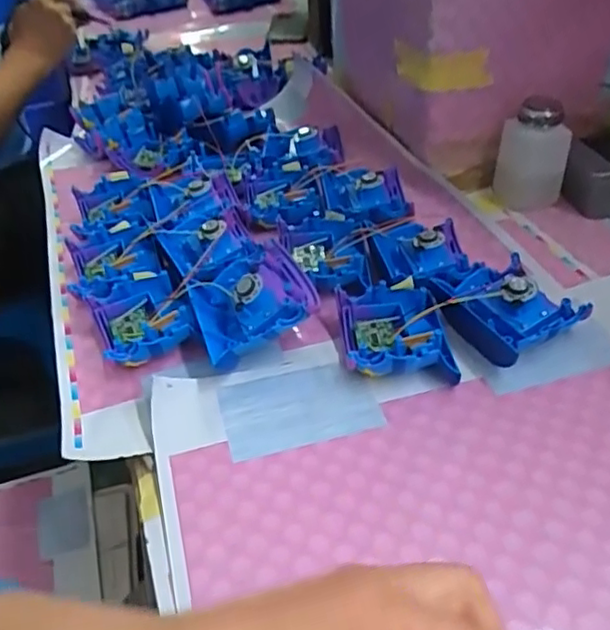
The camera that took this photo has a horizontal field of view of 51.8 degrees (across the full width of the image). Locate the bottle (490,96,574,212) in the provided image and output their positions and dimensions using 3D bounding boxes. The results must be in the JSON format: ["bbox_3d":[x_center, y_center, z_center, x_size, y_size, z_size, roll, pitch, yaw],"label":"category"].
[{"bbox_3d":[0.225,-0.161,0.626,0.055,0.097,0.051,-9,39,-4],"label":"bottle"}]

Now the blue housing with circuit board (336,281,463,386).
[{"bbox_3d":[0.067,0.015,0.478,0.079,0.035,0.085,-5,39,1],"label":"blue housing with circuit board"}]

